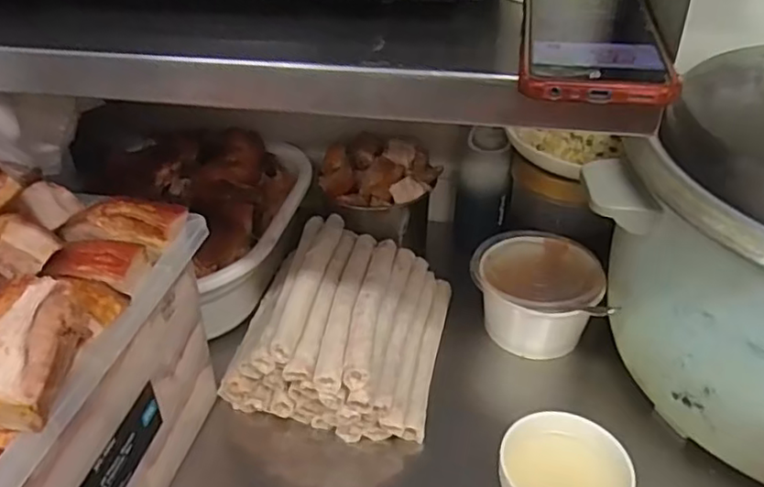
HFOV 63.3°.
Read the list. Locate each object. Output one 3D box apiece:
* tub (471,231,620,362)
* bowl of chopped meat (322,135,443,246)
[{"bbox_3d":[0.176,0.060,0.718,0.137,0.097,0.124,6,36,10],"label":"tub"},{"bbox_3d":[-0.015,-0.076,0.789,0.140,0.084,0.131,-1,35,1],"label":"bowl of chopped meat"}]

